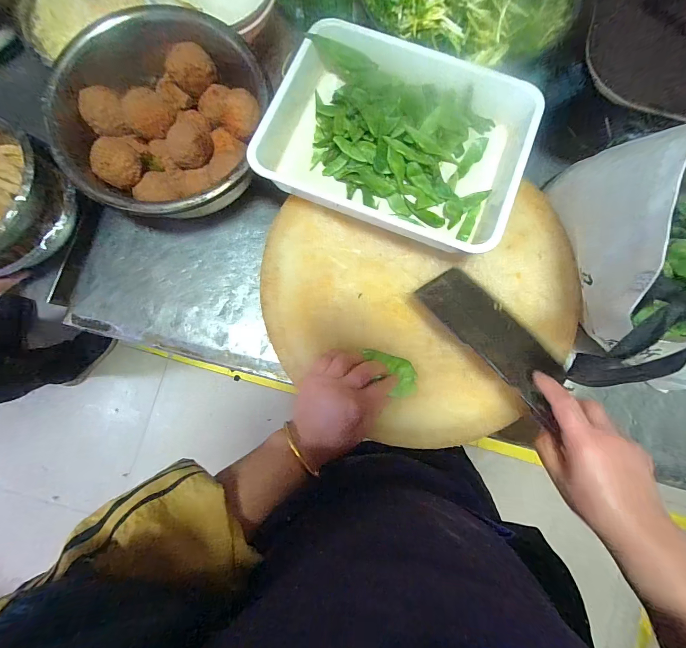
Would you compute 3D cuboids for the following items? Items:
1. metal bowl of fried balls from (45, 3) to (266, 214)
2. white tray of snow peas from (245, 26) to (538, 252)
[{"bbox_3d":[-0.234,-0.262,0.458,0.253,0.099,0.253,0,84,-1],"label":"metal bowl of fried balls"},{"bbox_3d":[0.071,-0.245,0.430,0.313,0.059,0.244,22,84,1],"label":"white tray of snow peas"}]

